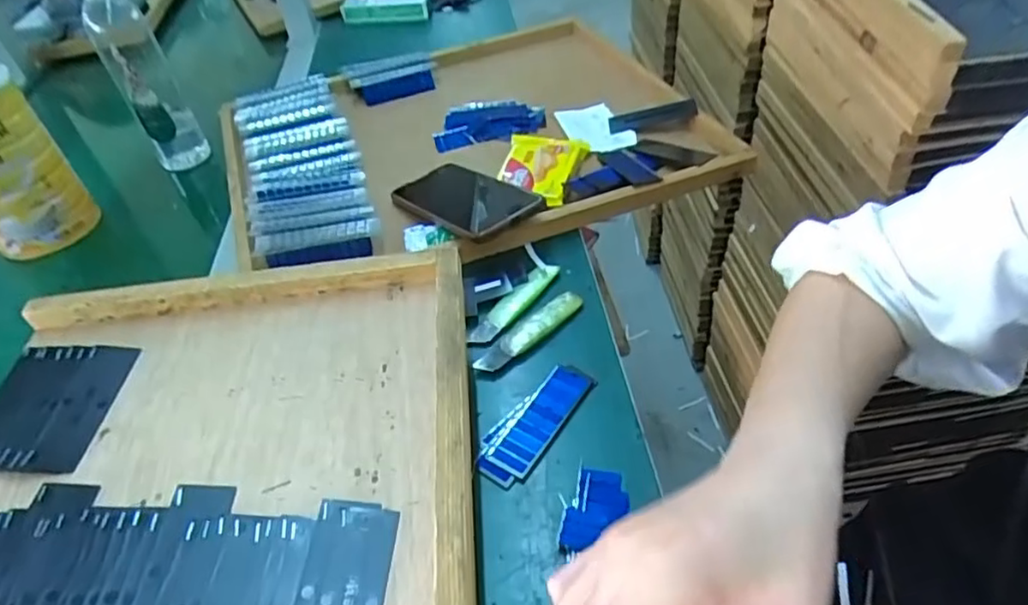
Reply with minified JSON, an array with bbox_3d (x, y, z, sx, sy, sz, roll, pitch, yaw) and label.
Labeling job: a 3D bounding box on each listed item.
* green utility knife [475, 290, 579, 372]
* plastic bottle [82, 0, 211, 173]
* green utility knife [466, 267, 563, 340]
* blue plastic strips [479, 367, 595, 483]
[{"bbox_3d":[0.013,0.021,0.490,0.102,0.007,0.020,-35,50,-26],"label":"green utility knife"},{"bbox_3d":[-0.398,-0.243,0.696,0.063,0.203,0.051,-25,45,-21],"label":"plastic bottle"},{"bbox_3d":[0.001,-0.002,0.513,0.021,0.010,0.099,28,54,32],"label":"green utility knife"},{"bbox_3d":[0.015,0.079,0.436,0.039,0.006,0.101,25,52,30],"label":"blue plastic strips"}]

